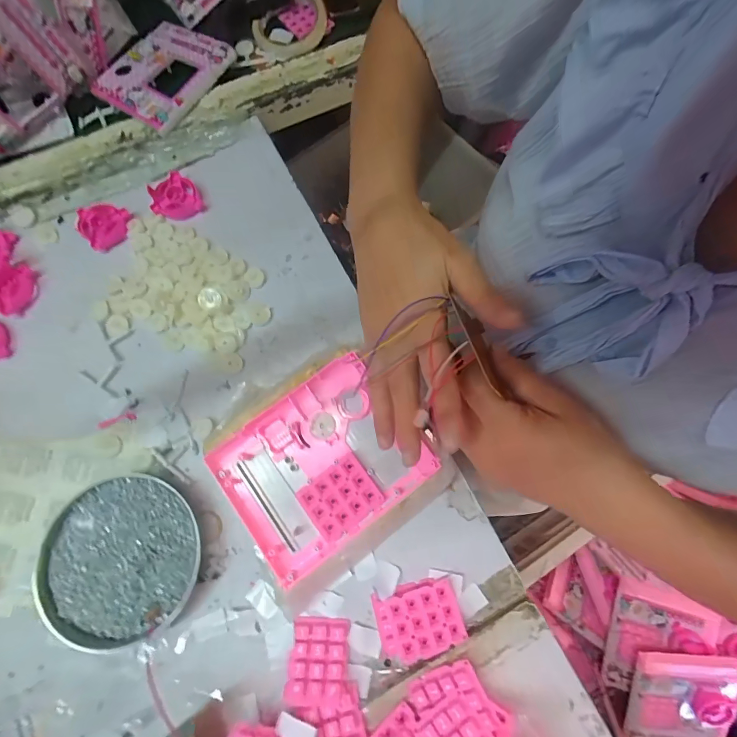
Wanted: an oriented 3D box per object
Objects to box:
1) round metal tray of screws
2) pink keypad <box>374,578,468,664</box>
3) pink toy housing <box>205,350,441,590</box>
[{"bbox_3d":[-0.221,0.169,0.326,0.131,0.022,0.132,0,75,-1],"label":"round metal tray of screws"},{"bbox_3d":[0.043,0.217,0.316,0.070,0.015,0.051,-16,75,-5],"label":"pink keypad"},{"bbox_3d":[-0.043,0.083,0.322,0.160,0.020,0.129,-35,78,-10],"label":"pink toy housing"}]

